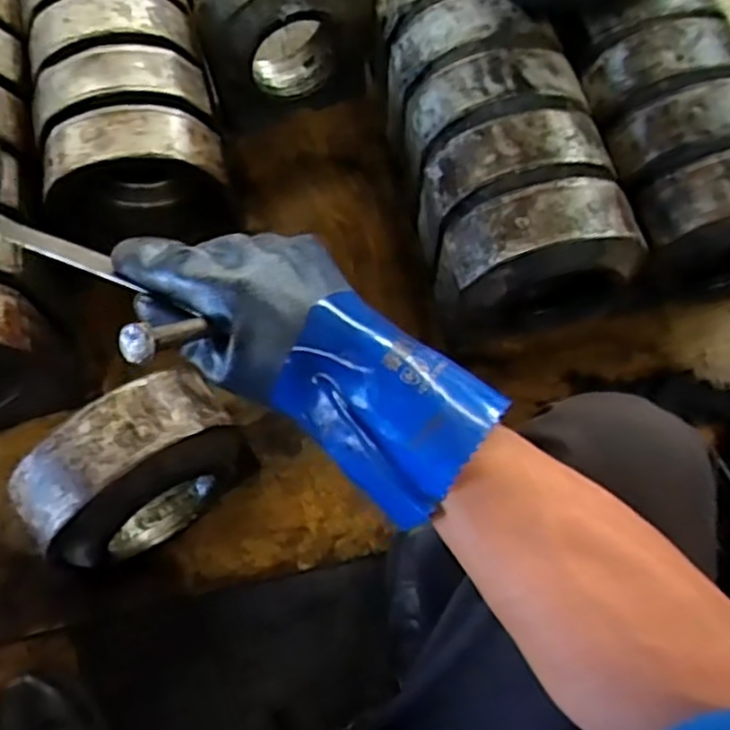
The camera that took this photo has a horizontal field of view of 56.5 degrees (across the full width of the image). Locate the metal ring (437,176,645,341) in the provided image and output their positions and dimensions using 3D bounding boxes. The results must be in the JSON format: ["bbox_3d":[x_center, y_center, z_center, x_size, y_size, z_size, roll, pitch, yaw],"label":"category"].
[{"bbox_3d":[0.207,-0.125,0.823,0.216,0.184,0.133,-21,69,-8],"label":"metal ring"}]

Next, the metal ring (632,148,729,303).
[{"bbox_3d":[0.435,-0.168,0.824,0.215,0.197,0.111,-11,68,-4],"label":"metal ring"}]

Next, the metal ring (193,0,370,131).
[{"bbox_3d":[-0.111,-0.461,1.002,0.240,0.259,0.109,-14,68,-6],"label":"metal ring"}]

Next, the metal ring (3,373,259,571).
[{"bbox_3d":[-0.237,0.117,0.716,0.204,0.190,0.104,-39,72,-14],"label":"metal ring"}]

